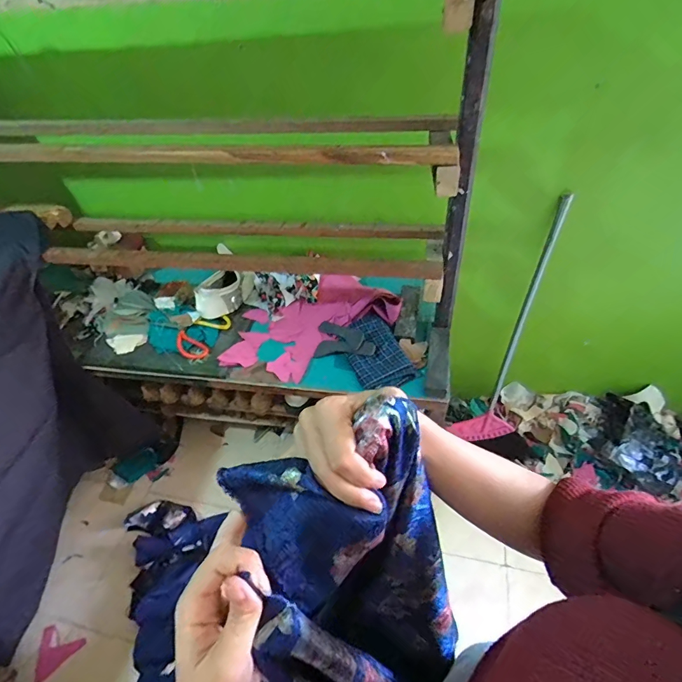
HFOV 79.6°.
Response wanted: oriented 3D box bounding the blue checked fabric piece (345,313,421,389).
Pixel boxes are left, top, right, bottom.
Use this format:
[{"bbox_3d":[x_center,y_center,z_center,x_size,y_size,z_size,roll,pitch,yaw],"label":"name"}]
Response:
[{"bbox_3d":[0.082,0.027,0.997,0.133,0.048,0.209,-20,46,-14],"label":"blue checked fabric piece"}]

